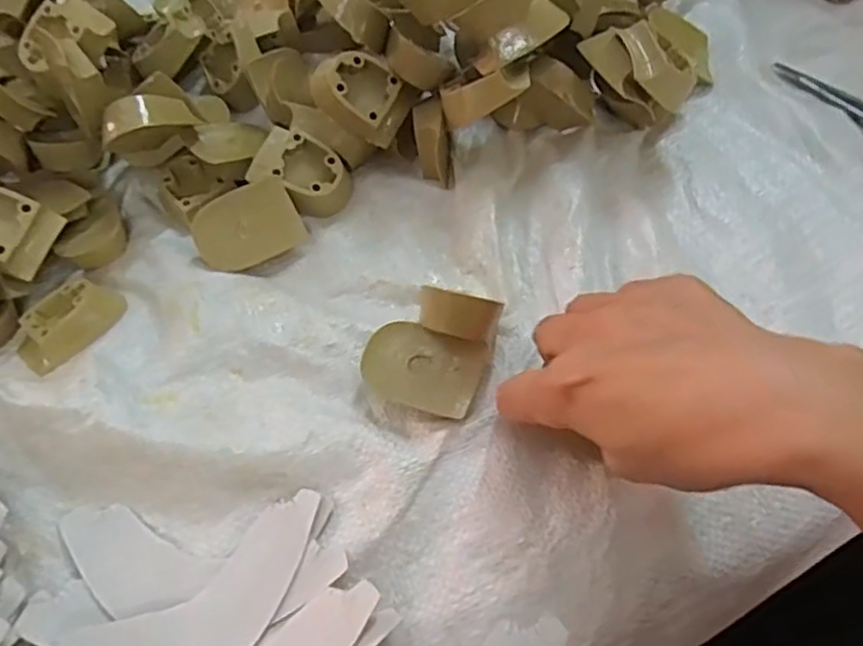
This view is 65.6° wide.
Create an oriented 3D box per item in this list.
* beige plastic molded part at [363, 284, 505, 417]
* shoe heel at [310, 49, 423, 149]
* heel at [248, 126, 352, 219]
[{"bbox_3d":[-0.002,0.011,0.318,0.057,0.046,0.052,14,61,12],"label":"beige plastic molded part"},{"bbox_3d":[-0.040,-0.133,0.389,0.056,0.026,0.035,37,65,-12],"label":"shoe heel"},{"bbox_3d":[-0.076,-0.088,0.395,0.058,0.020,0.039,35,72,-3],"label":"heel"}]

